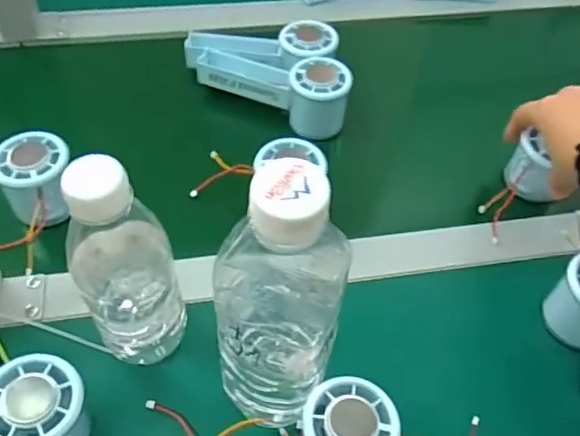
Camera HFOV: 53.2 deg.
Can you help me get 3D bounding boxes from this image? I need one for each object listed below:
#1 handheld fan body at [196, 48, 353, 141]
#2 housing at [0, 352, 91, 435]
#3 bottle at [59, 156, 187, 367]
[{"bbox_3d":[-0.017,-0.130,0.563,0.150,0.063,0.045,18,54,10],"label":"handheld fan body"},{"bbox_3d":[-0.153,0.120,0.358,0.054,0.062,0.054,2,53,-2],"label":"housing"},{"bbox_3d":[-0.104,0.029,0.354,0.055,0.175,0.052,2,53,-2],"label":"bottle"}]

